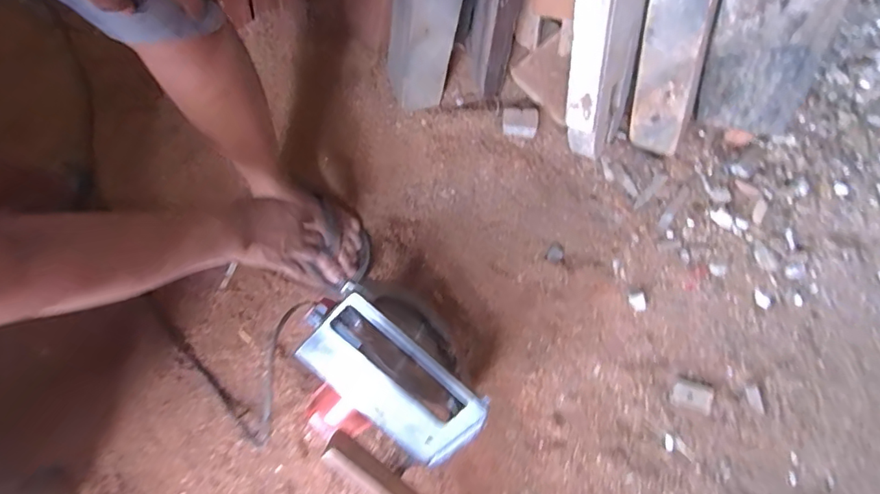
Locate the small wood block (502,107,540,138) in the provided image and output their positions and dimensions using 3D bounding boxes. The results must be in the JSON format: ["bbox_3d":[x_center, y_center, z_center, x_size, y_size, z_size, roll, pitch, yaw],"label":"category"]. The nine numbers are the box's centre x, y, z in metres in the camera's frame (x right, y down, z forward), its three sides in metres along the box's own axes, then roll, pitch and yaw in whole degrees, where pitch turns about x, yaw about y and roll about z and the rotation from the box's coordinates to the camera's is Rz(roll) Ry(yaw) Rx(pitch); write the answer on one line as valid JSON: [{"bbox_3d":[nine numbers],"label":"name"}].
[{"bbox_3d":[0.142,-0.221,0.908,0.063,0.031,0.045,6,74,4],"label":"small wood block"}]

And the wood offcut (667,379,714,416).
[{"bbox_3d":[0.386,0.231,0.783,0.058,0.015,0.040,17,75,7],"label":"wood offcut"}]

